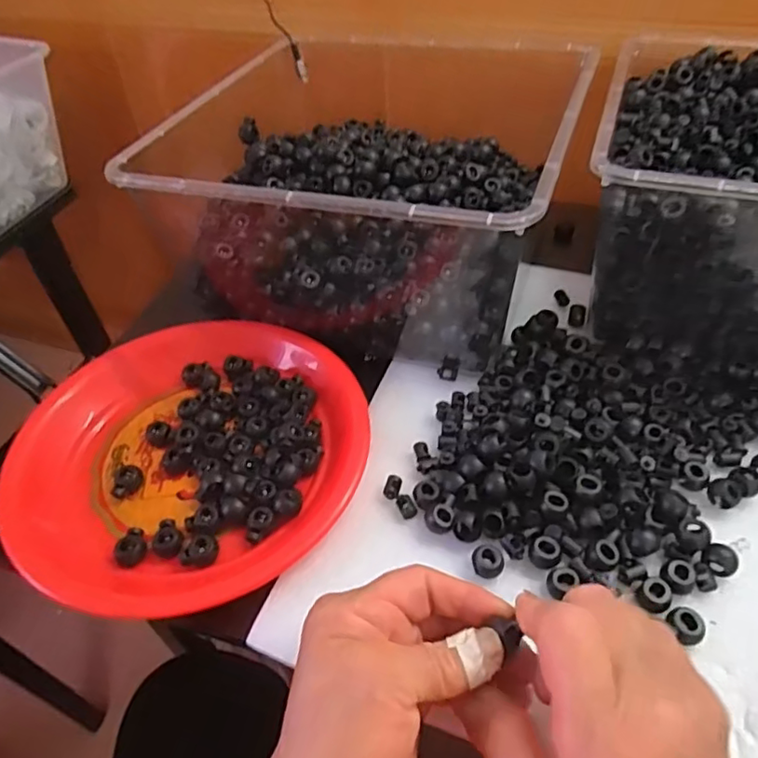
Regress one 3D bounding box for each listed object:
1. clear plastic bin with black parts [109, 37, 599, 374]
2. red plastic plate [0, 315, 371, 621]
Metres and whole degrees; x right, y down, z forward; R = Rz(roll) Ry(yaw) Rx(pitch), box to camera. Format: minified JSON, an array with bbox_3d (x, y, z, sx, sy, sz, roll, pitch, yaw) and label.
[{"bbox_3d":[0.004,-0.174,0.500,0.274,0.144,0.303,16,50,18],"label":"clear plastic bin with black parts"},{"bbox_3d":[-0.124,0.035,0.397,0.225,0.032,0.223,-3,49,4],"label":"red plastic plate"}]

